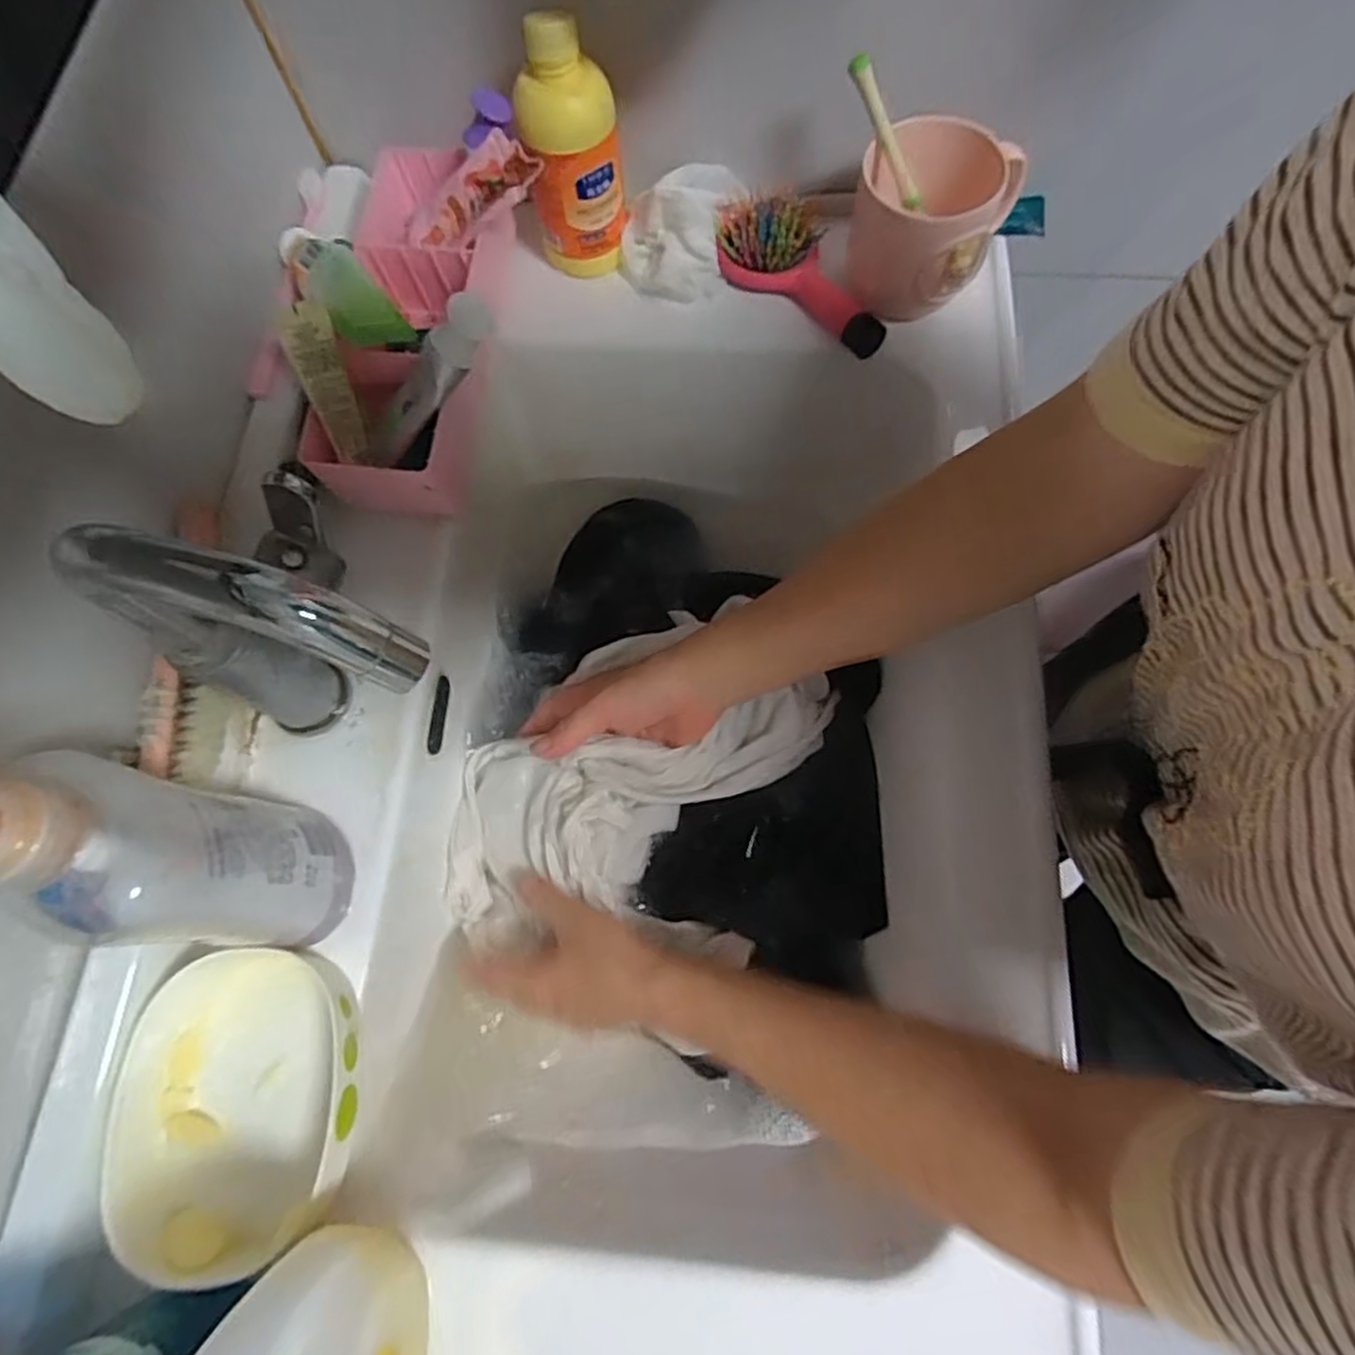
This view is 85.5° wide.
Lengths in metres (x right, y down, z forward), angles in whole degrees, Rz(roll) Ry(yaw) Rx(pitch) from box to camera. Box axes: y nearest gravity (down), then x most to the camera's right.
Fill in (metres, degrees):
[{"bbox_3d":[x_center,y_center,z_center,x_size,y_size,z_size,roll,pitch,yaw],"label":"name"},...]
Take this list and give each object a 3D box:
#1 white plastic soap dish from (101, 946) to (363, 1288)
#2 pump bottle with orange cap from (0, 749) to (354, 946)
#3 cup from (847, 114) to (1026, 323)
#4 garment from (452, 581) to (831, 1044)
[{"bbox_3d":[-0.217,0.208,0.361,0.120,0.037,0.135,-3,72,1],"label":"white plastic soap dish"},{"bbox_3d":[-0.227,0.075,0.317,0.087,0.192,0.068,12,73,6],"label":"pump bottle with orange cap"},{"bbox_3d":[0.158,-0.287,0.471,0.090,0.083,0.093,-1,72,2],"label":"cup"},{"bbox_3d":[-0.034,0.074,0.492,0.212,0.051,0.258,22,75,9],"label":"garment"}]

